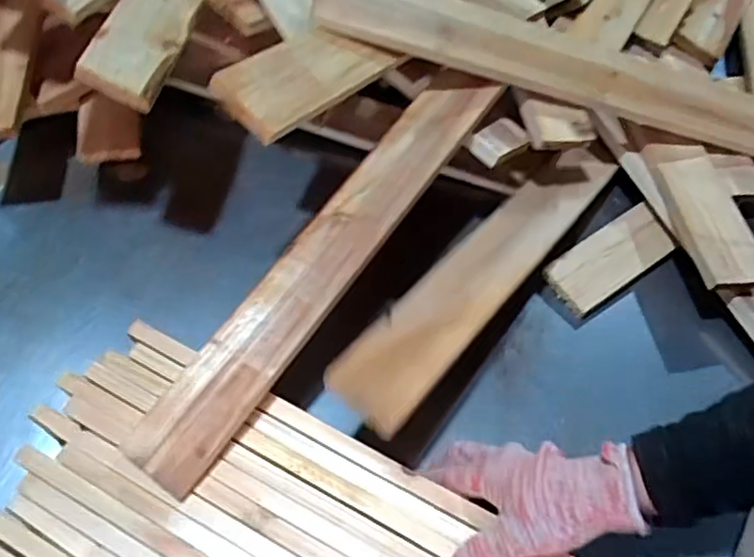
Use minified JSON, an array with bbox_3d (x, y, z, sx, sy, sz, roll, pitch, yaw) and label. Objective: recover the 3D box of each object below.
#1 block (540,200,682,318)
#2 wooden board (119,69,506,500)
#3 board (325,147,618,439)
[{"bbox_3d":[0.235,-0.020,0.629,0.137,0.019,0.058,-31,65,-18],"label":"block"},{"bbox_3d":[-0.040,-0.022,0.514,0.065,0.016,0.423,29,70,23],"label":"wooden board"},{"bbox_3d":[0.106,-0.021,0.559,0.062,0.015,0.399,35,52,18],"label":"board"}]

